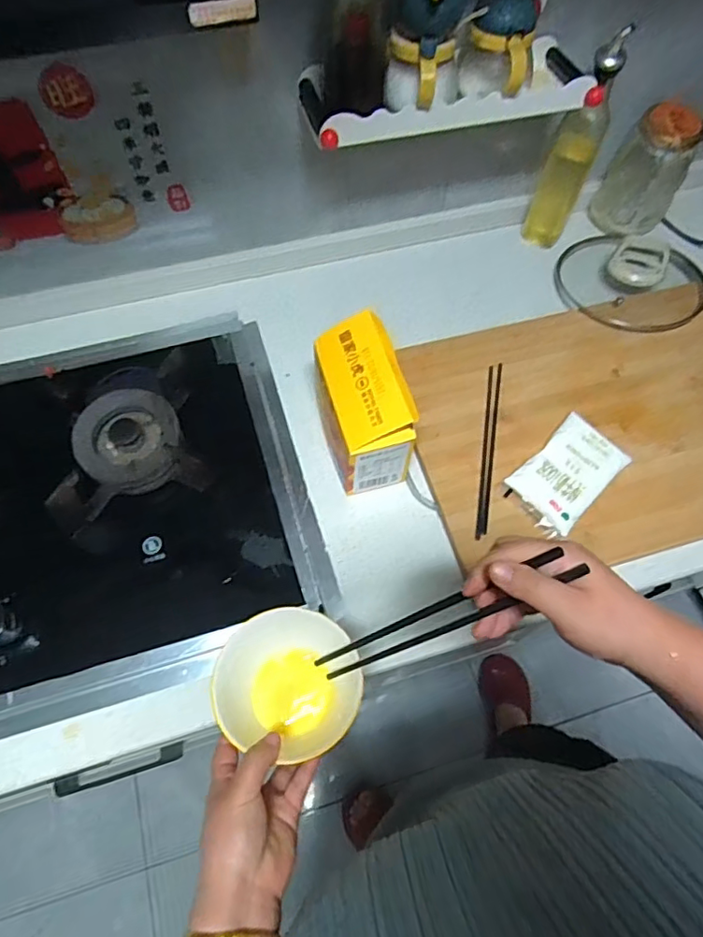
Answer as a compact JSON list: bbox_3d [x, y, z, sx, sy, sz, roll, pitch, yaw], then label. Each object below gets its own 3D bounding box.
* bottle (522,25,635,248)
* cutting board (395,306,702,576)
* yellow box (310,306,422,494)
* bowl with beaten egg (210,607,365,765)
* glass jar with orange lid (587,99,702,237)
[{"bbox_3d":[0.297,-0.416,0.770,0.065,0.272,0.057,2,63,-1],"label":"bottle"},{"bbox_3d":[0.361,-0.068,0.730,0.549,0.027,0.339,-13,65,-8],"label":"cutting board"},{"bbox_3d":[0.014,-0.071,0.657,0.085,0.143,0.158,-16,65,-10],"label":"yellow box"},{"bbox_3d":[-0.052,0.185,0.492,0.120,0.057,0.108,11,64,4],"label":"bowl with beaten egg"},{"bbox_3d":[0.432,-0.430,0.829,0.083,0.156,0.090,-27,68,-15],"label":"glass jar with orange lid"}]

